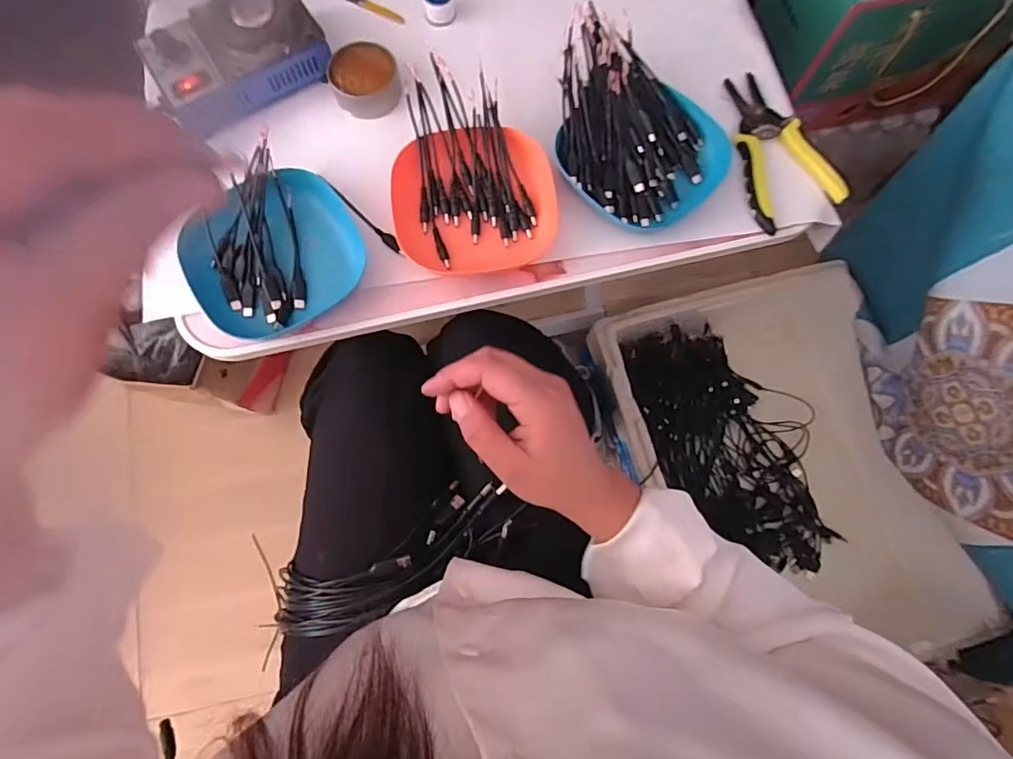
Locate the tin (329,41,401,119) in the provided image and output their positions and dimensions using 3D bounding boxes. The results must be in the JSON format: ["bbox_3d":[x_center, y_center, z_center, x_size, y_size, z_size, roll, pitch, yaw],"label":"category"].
[{"bbox_3d":[-0.132,-0.280,0.499,0.062,0.028,0.061,0,76,-1],"label":"tin"}]

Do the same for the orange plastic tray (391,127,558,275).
[{"bbox_3d":[-0.027,-0.156,0.471,0.138,0.033,0.123,-6,76,-3],"label":"orange plastic tray"}]

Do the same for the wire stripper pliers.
[{"bbox_3d":[0.254,-0.219,0.495,0.086,0.014,0.159,-13,77,-4],"label":"wire stripper pliers"}]

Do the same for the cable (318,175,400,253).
[{"bbox_3d":[-0.130,-0.148,0.475,0.094,0.007,0.010,43,79,-4],"label":"cable"}]

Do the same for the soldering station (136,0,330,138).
[{"bbox_3d":[-0.243,-0.293,0.480,0.144,0.054,0.101,-32,79,-8],"label":"soldering station"}]

